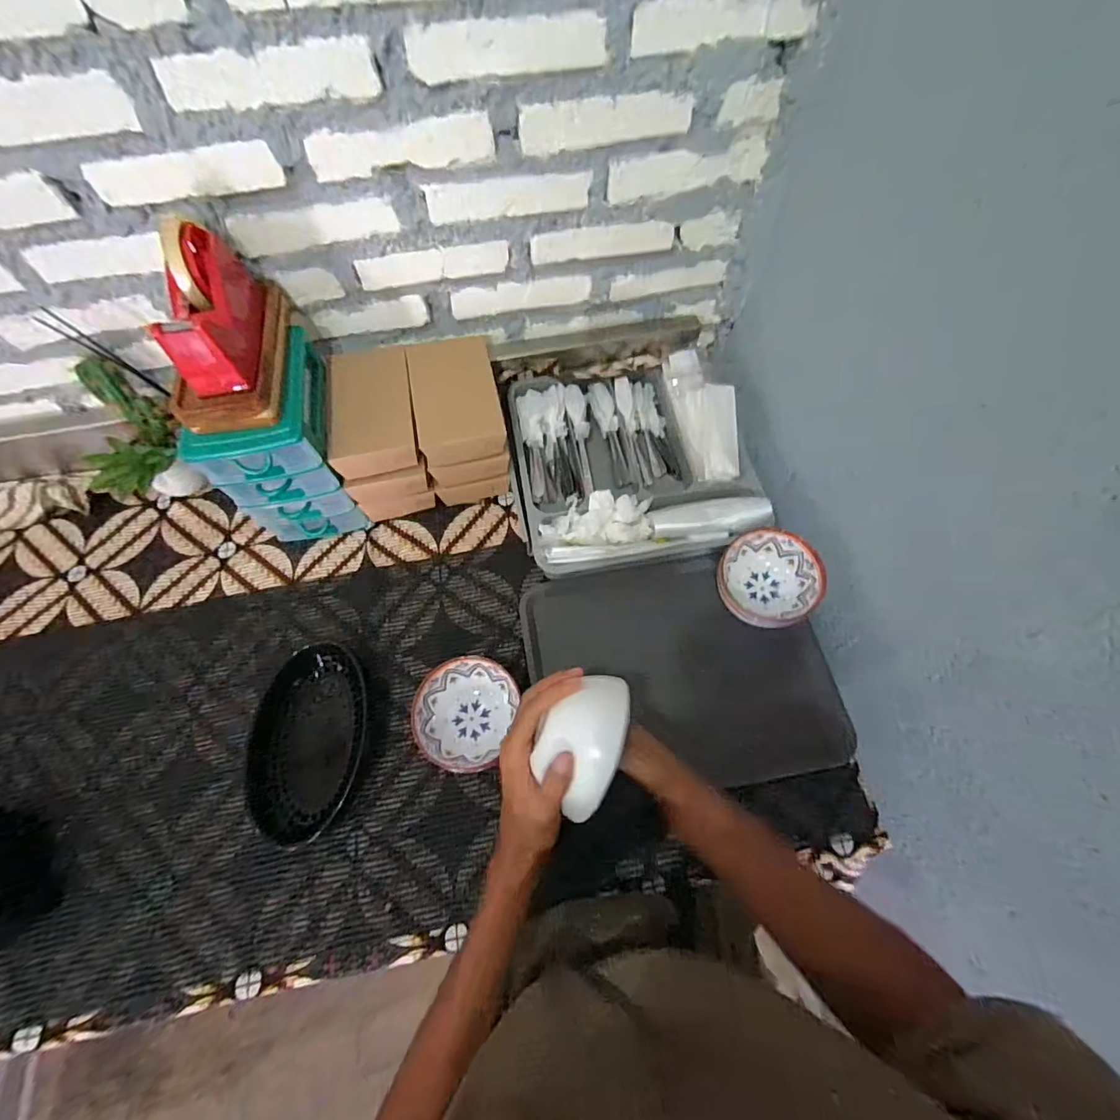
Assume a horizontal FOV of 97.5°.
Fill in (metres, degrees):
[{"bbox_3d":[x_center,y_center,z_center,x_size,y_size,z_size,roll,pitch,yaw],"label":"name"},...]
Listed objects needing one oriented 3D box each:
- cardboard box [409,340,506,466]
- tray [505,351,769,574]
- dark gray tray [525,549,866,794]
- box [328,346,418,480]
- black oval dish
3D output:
[{"bbox_3d":[-0.139,-0.218,0.666,0.109,0.047,0.168,-11,68,-6],"label":"cardboard box"},{"bbox_3d":[0.100,-0.147,0.711,0.324,0.081,0.328,-7,67,-4],"label":"tray"},{"bbox_3d":[0.147,0.137,0.617,0.357,0.017,0.268,-9,78,5],"label":"dark gray tray"},{"bbox_3d":[-0.250,-0.202,0.653,0.105,0.048,0.172,-10,68,-5],"label":"box"},{"bbox_3d":[-0.298,0.214,0.584,0.122,0.040,0.214,1,67,-1],"label":"black oval dish"}]

